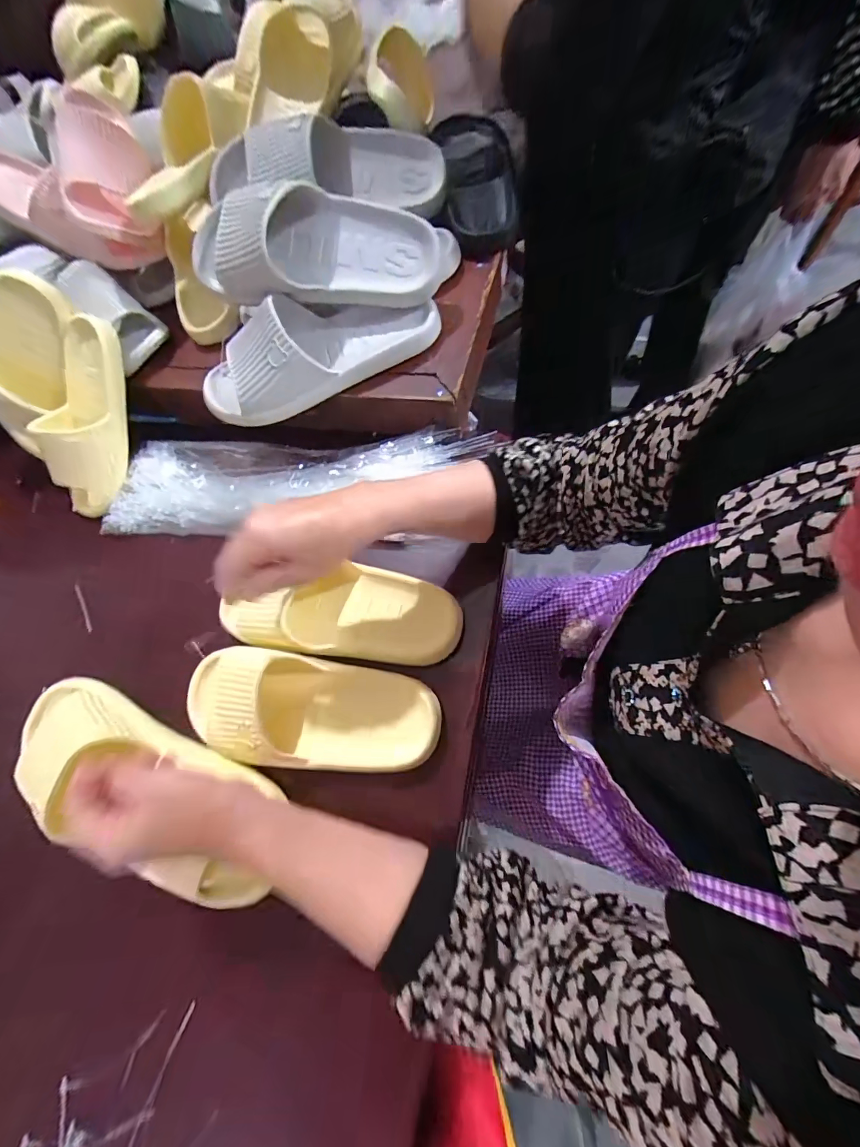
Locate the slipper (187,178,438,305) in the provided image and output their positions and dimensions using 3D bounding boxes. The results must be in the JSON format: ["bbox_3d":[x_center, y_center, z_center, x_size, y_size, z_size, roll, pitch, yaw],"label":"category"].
[{"bbox_3d":[-0.124,-0.346,0.431,0.274,0.078,0.100,6,65,5],"label":"slipper"}]

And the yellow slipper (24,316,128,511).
[{"bbox_3d":[-0.451,-0.197,0.526,0.099,0.064,0.248,17,103,10],"label":"yellow slipper"}]

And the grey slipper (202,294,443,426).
[{"bbox_3d":[-0.125,-0.250,0.456,0.278,0.073,0.111,-18,66,-6],"label":"grey slipper"}]

